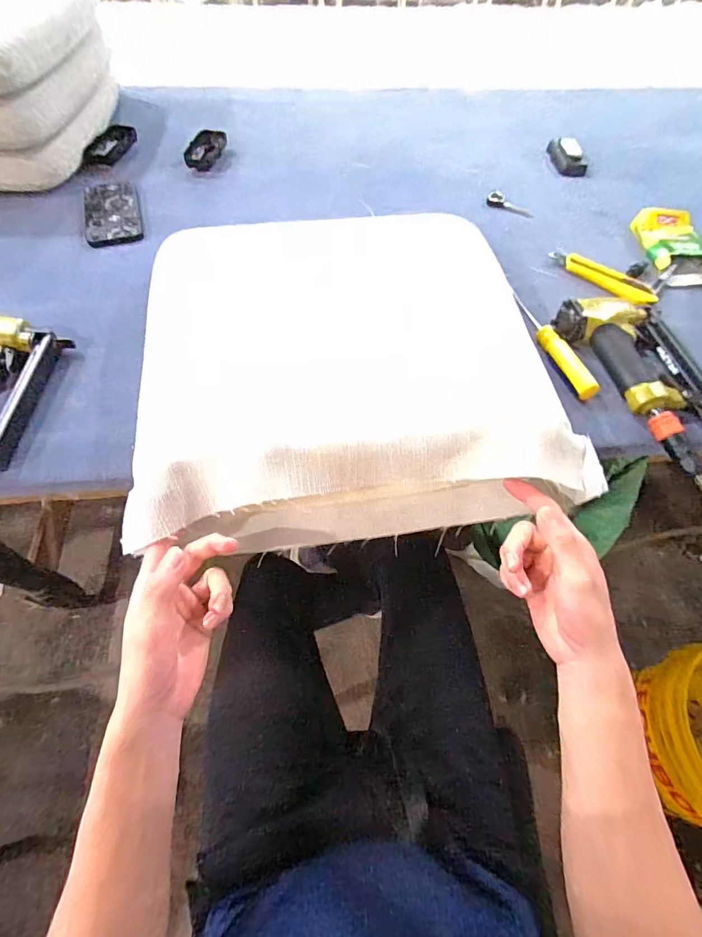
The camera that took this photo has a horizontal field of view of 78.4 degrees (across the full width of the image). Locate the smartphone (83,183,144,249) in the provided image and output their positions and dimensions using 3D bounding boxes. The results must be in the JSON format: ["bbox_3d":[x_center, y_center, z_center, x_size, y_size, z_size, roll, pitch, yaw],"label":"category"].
[{"bbox_3d":[-0.376,-0.408,0.680,0.080,0.011,0.163,-15,62,-11],"label":"smartphone"}]

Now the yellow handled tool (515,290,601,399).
[{"bbox_3d":[0.256,-0.160,0.551,0.018,0.024,0.179,-15,62,-10],"label":"yellow handled tool"}]

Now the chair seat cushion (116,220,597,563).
[{"bbox_3d":[0.003,-0.142,0.524,0.435,0.092,0.448,-6,60,-5],"label":"chair seat cushion"}]

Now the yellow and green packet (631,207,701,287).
[{"bbox_3d":[0.504,-0.349,0.666,0.091,0.031,0.146,-1,60,-2],"label":"yellow and green packet"}]

